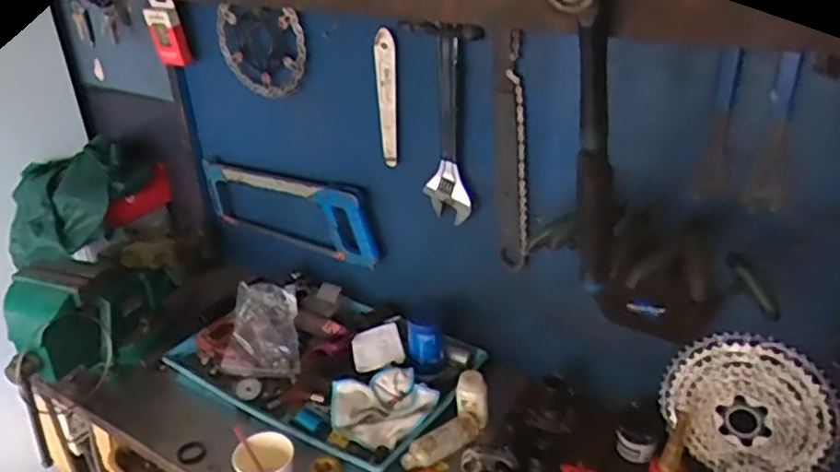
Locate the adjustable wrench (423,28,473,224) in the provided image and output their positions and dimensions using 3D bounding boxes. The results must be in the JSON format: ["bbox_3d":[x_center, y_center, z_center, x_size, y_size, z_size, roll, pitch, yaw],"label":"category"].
[{"bbox_3d":[0.046,-0.134,0.871,0.076,0.279,0.013,26,44,22],"label":"adjustable wrench"}]

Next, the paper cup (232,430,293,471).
[{"bbox_3d":[-0.187,0.292,0.794,0.066,0.077,0.066,-1,27,1],"label":"paper cup"}]

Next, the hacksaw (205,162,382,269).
[{"bbox_3d":[-0.235,-0.045,1.149,0.379,0.134,0.020,15,32,29],"label":"hacksaw"}]

